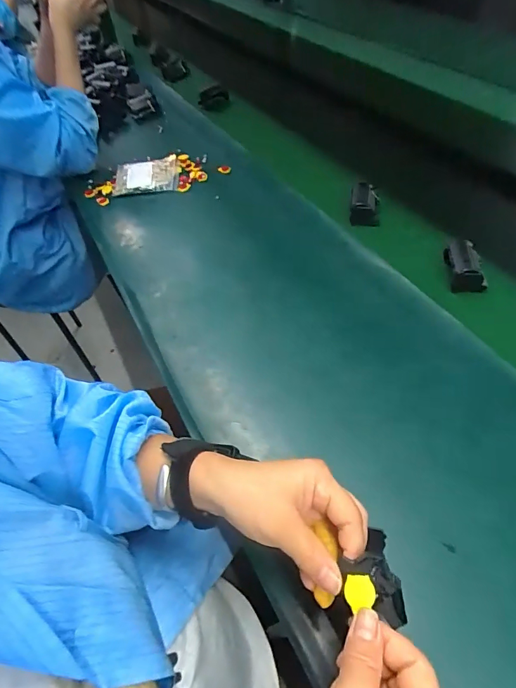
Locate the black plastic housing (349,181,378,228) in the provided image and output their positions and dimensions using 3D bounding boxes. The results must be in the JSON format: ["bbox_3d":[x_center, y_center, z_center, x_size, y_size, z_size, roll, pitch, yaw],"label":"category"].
[{"bbox_3d":[0.178,-0.230,0.664,0.054,0.040,0.072,1,53,12],"label":"black plastic housing"}]

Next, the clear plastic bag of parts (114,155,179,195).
[{"bbox_3d":[-0.230,-0.345,0.816,0.129,0.018,0.104,-10,52,-1],"label":"clear plastic bag of parts"}]

